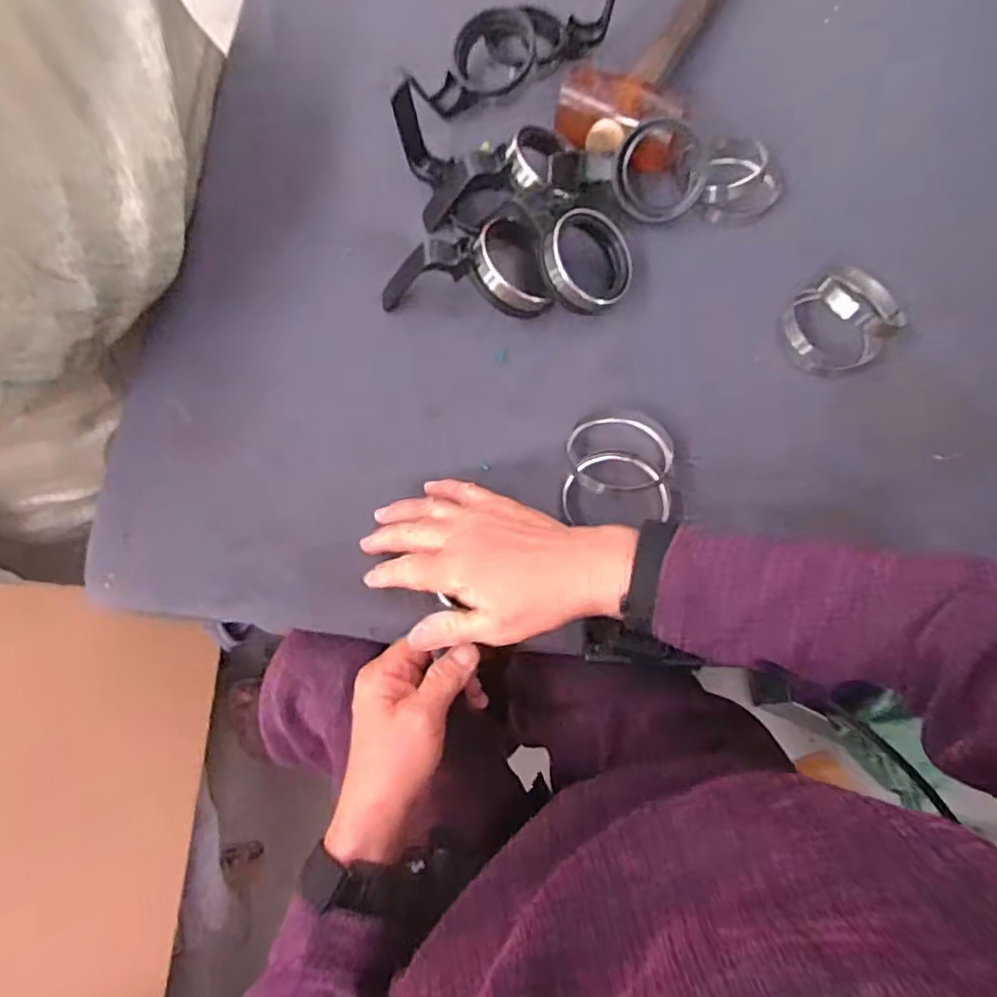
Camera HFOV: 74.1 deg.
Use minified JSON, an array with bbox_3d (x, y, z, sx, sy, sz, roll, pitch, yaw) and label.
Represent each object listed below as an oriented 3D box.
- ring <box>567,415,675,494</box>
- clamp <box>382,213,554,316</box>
[{"bbox_3d":[0.084,-0.035,0.462,0.072,0.020,0.059,-13,71,-5],"label":"ring"},{"bbox_3d":[-0.020,-0.181,0.500,0.129,0.056,0.075,9,70,3],"label":"clamp"}]

